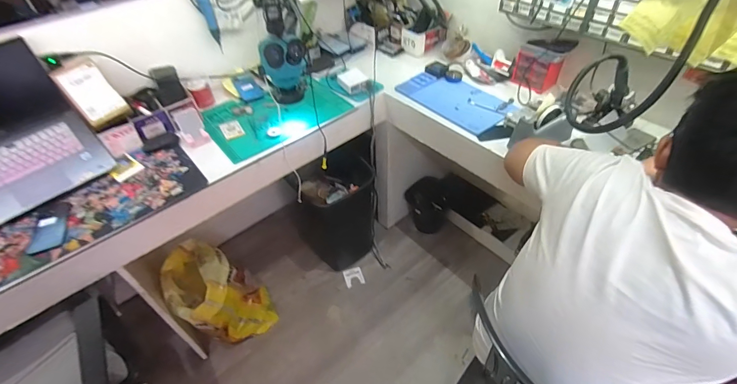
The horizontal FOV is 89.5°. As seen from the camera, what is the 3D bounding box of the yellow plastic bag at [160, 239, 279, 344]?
[{"bbox_3d":[-0.562,0.410,1.453,0.314,0.429,0.296,-33,52,-26],"label":"yellow plastic bag"}]

